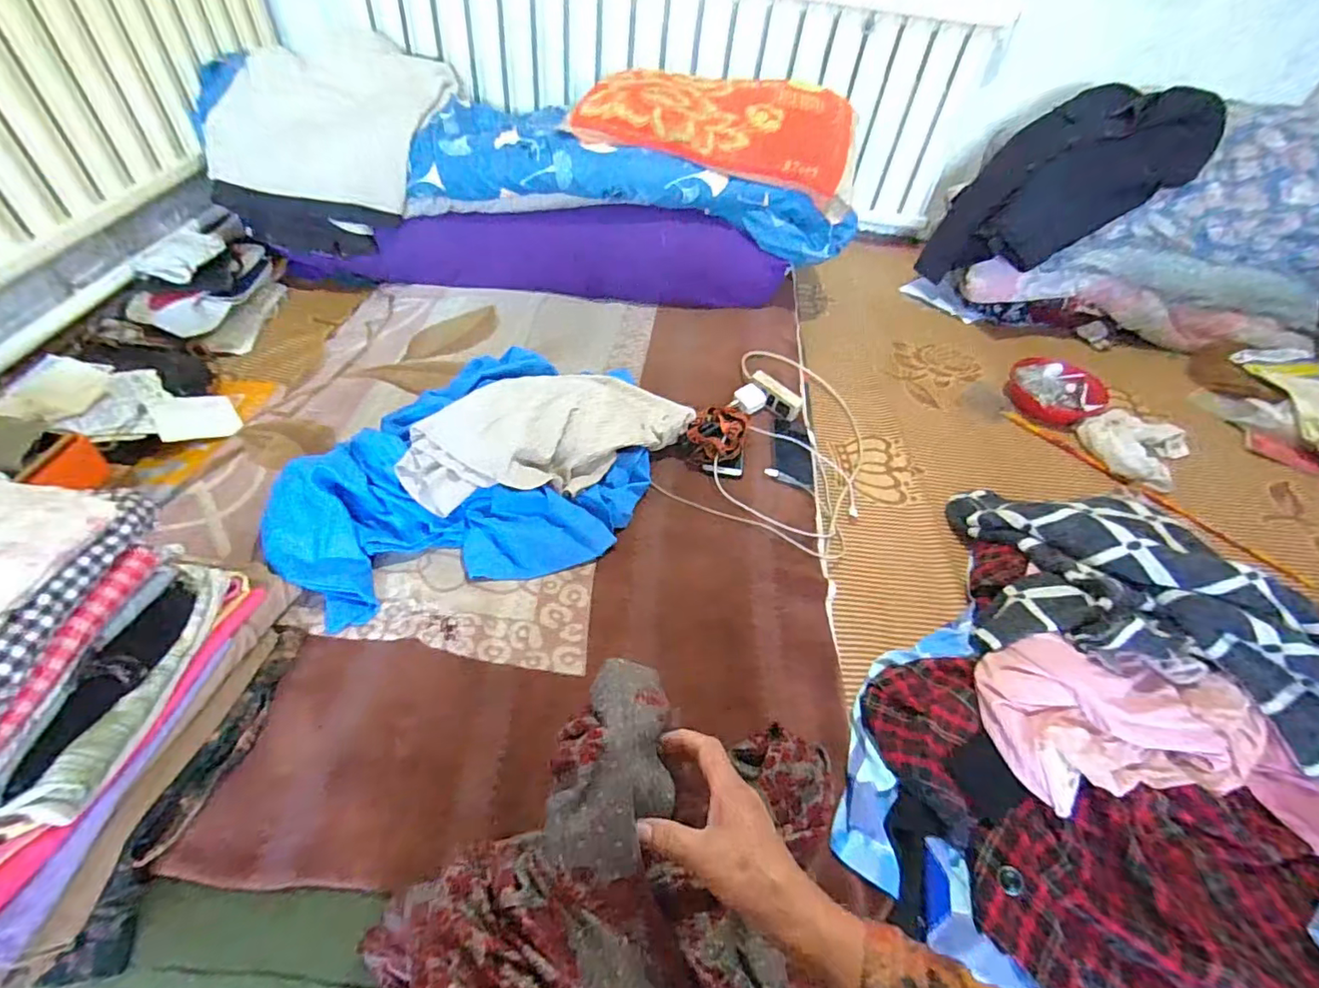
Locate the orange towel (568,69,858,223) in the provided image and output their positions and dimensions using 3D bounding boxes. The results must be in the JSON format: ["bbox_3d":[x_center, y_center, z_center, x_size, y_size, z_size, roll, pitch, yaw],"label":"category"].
[{"bbox_3d":[0.139,-0.815,1.260,0.608,0.162,0.227,14,49,6],"label":"orange towel"}]

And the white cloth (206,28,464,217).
[{"bbox_3d":[-0.749,-0.870,1.299,0.468,0.376,0.075,5,13,-16],"label":"white cloth"}]

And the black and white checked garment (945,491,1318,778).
[{"bbox_3d":[0.749,0.149,0.829,0.539,0.115,0.357,18,49,9],"label":"black and white checked garment"}]

